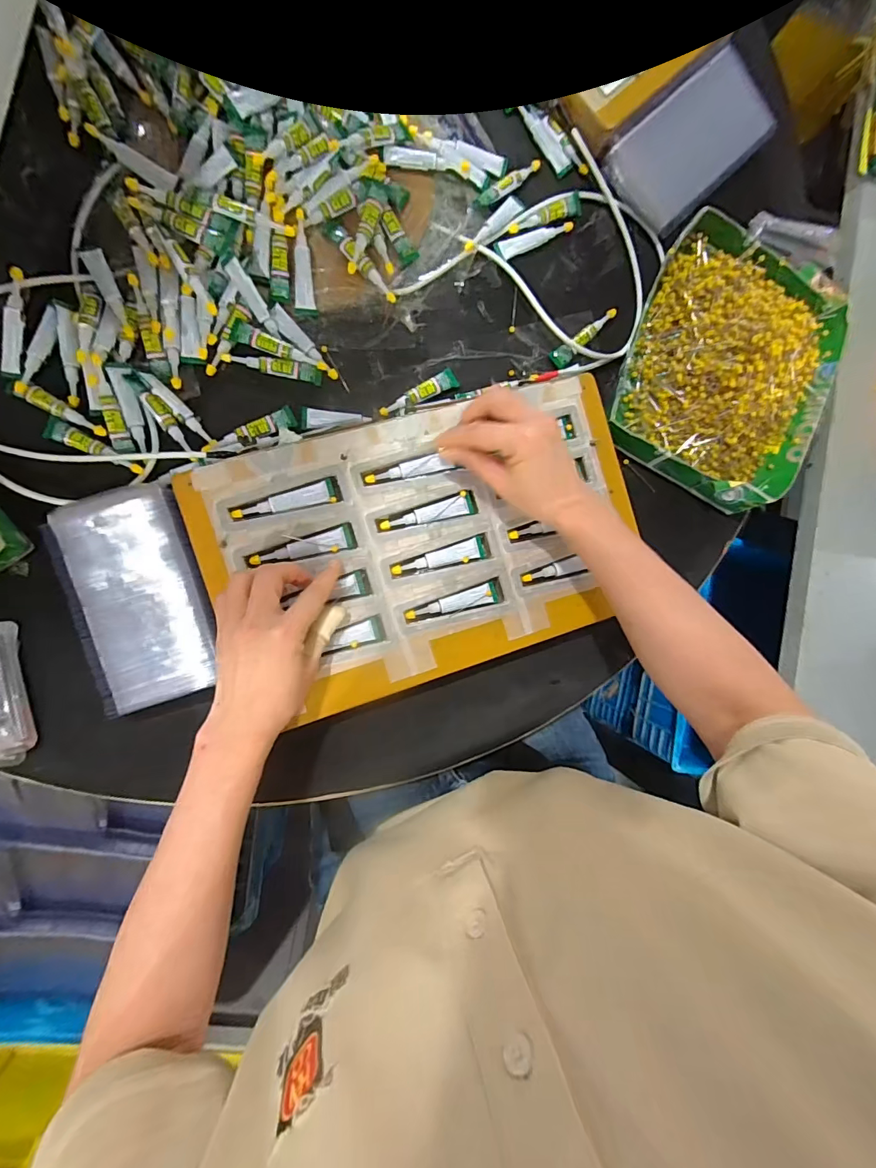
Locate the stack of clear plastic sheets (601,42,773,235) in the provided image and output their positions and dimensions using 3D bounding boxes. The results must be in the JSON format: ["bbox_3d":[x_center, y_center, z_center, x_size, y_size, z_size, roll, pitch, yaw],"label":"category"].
[{"bbox_3d":[0.259,-0.446,0.466,0.182,0.033,0.098,-44,100,-7],"label":"stack of clear plastic sheets"}]

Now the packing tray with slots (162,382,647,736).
[{"bbox_3d":[-0.001,-0.038,0.389,0.360,0.017,0.214,-18,89,-8],"label":"packing tray with slots"}]

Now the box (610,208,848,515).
[{"bbox_3d":[0.299,-0.227,0.451,0.209,0.054,0.261,23,86,-8],"label":"box"}]

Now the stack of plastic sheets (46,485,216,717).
[{"bbox_3d":[-0.235,0.009,0.363,0.097,0.022,0.170,-17,92,-9],"label":"stack of plastic sheets"}]

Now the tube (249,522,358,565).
[{"bbox_3d":[-0.110,-0.029,0.375,0.084,0.006,0.018,-17,92,-9],"label":"tube"}]

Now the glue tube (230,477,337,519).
[{"bbox_3d":[-0.125,-0.068,0.372,0.082,0.007,0.018,-17,92,-9],"label":"glue tube"}]

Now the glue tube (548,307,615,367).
[{"bbox_3d":[0.149,-0.247,0.458,0.082,0.014,0.018,-37,95,-8],"label":"glue tube"}]

